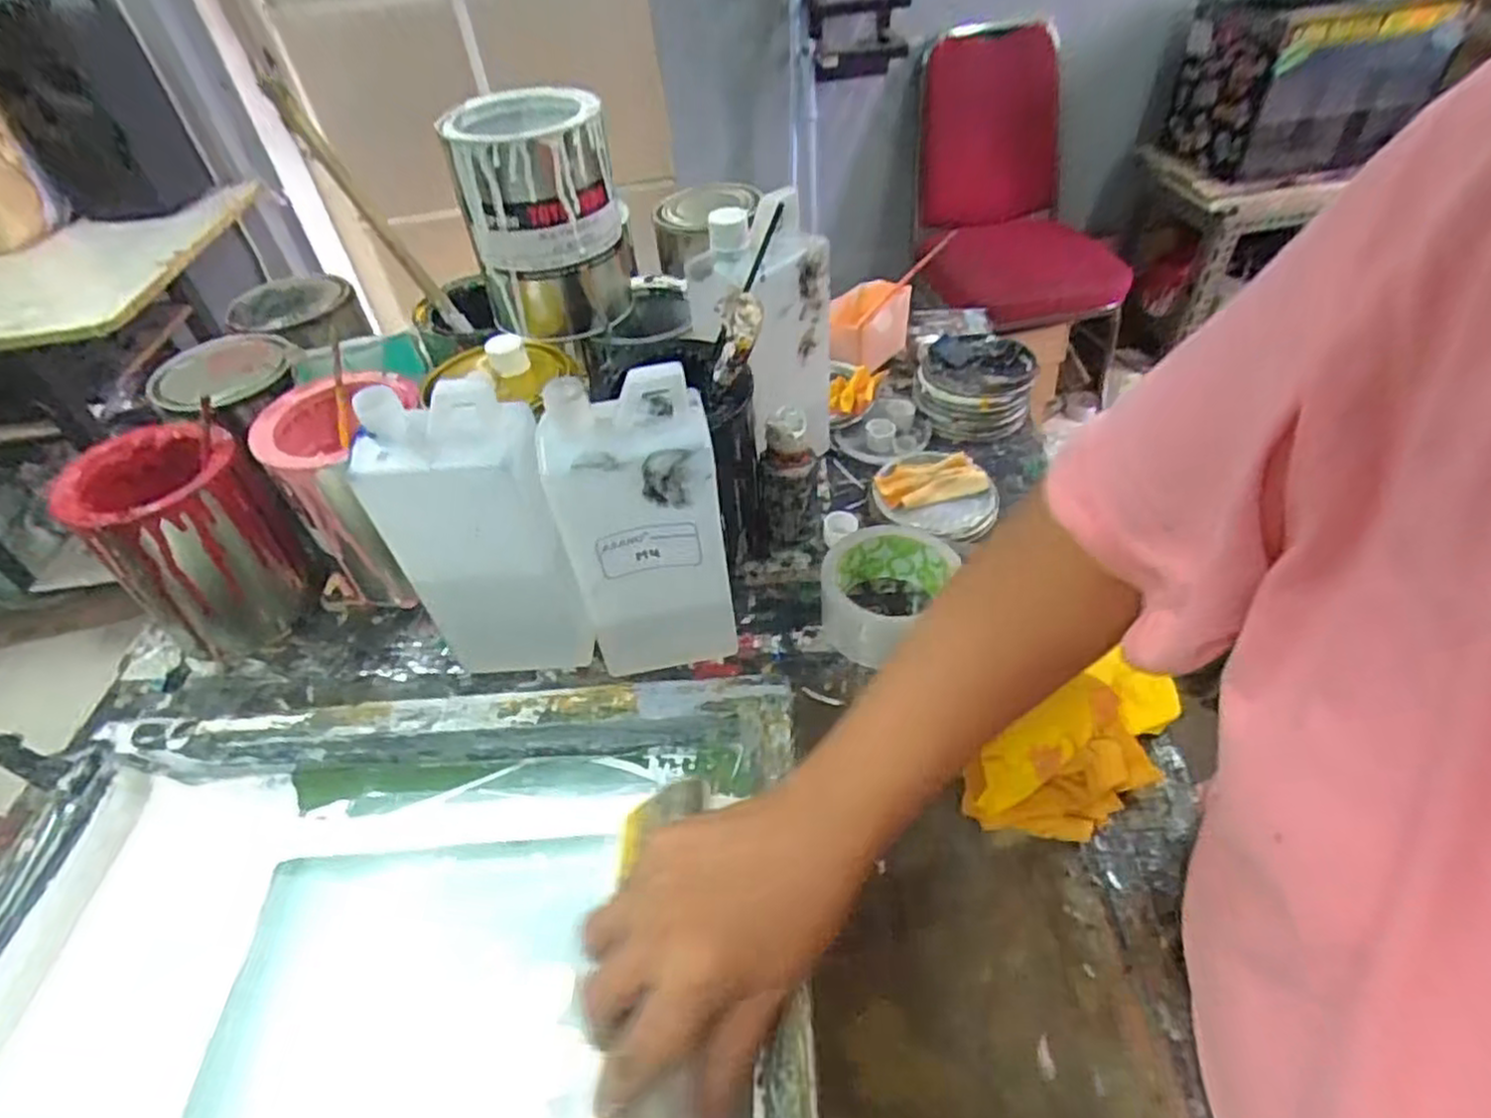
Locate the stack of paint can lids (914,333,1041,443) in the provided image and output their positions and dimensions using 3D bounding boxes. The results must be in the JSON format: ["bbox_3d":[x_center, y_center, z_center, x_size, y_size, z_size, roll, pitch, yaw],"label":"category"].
[{"bbox_3d":[0.217,-0.165,0.710,0.102,0.040,0.113,13,48,19],"label":"stack of paint can lids"}]

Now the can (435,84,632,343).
[{"bbox_3d":[-0.142,-0.241,0.539,0.103,0.140,0.099,-19,46,-12],"label":"can"}]

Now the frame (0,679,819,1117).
[{"bbox_3d":[-0.187,0.228,0.373,0.429,0.057,0.347,-4,42,2],"label":"frame"}]

